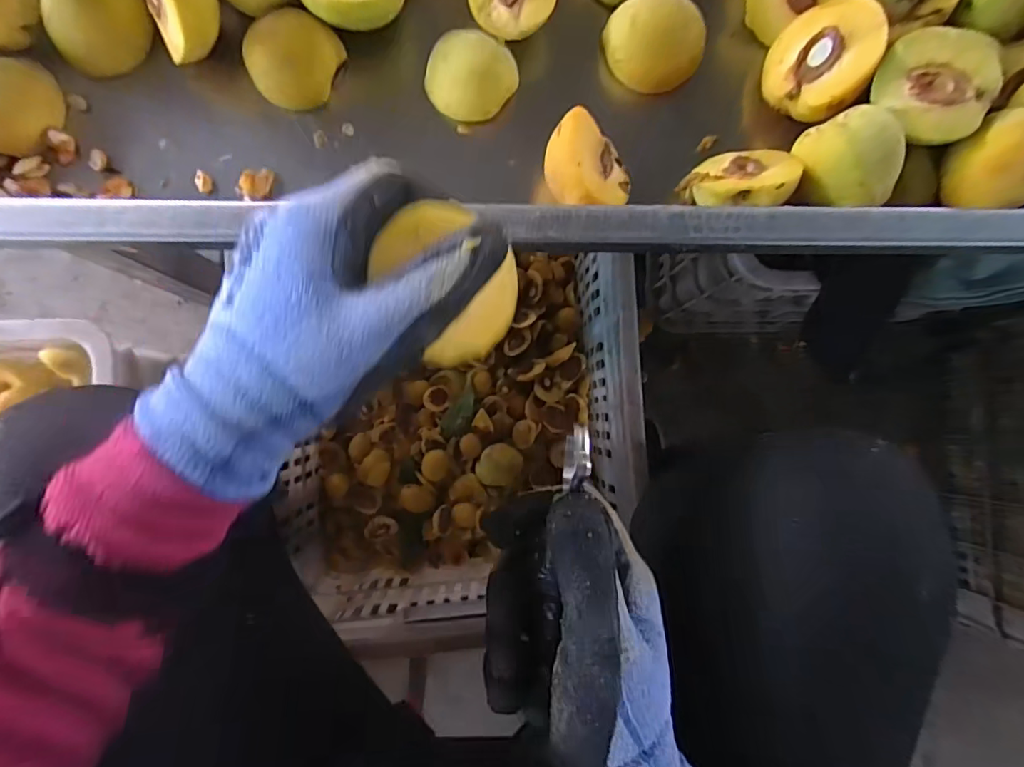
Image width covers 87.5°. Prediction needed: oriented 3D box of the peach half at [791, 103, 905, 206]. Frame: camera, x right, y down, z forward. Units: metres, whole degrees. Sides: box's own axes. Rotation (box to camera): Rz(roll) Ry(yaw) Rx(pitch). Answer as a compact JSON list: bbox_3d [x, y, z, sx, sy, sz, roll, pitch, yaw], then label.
[{"bbox_3d":[0.191,-0.126,0.302,0.047,0.021,0.053,-13,98,19],"label":"peach half"}]

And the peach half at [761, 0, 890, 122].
[{"bbox_3d":[0.193,-0.196,0.331,0.065,0.033,0.065,-3,85,38],"label":"peach half"}]

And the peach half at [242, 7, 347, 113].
[{"bbox_3d":[-0.134,-0.194,0.322,0.052,0.027,0.045,7,86,-2],"label":"peach half"}]

